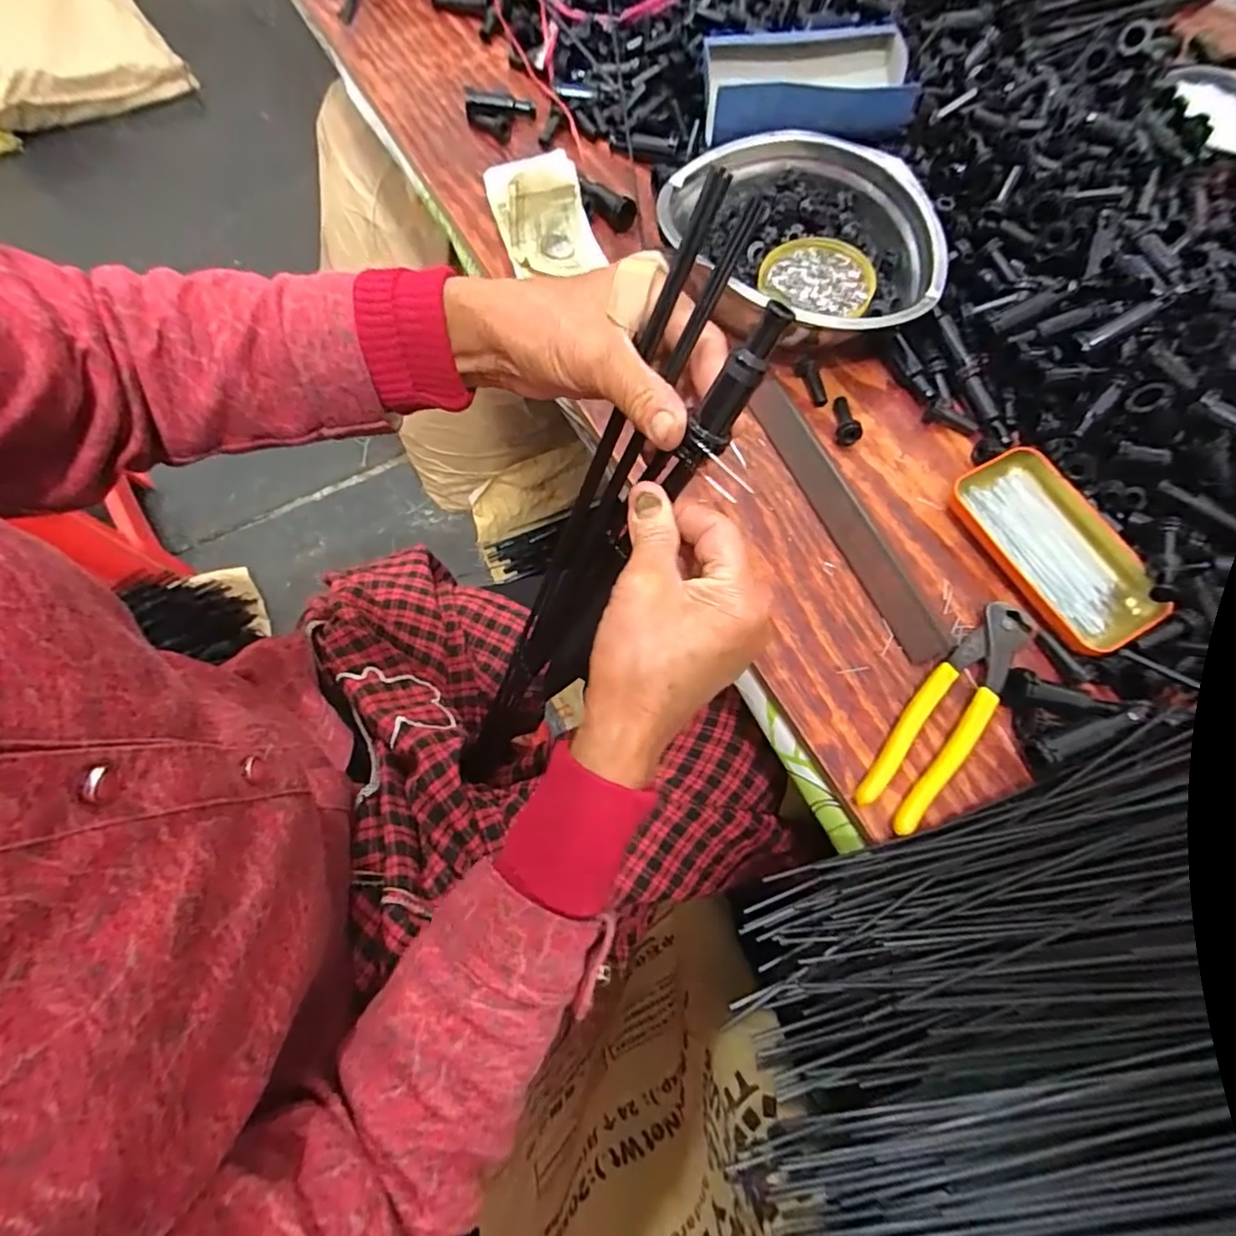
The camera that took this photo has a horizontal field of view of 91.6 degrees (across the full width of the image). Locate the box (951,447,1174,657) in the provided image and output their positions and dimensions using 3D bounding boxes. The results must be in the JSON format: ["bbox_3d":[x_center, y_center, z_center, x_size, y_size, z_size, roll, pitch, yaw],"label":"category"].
[{"bbox_3d":[0.298,-0.049,0.409,0.080,0.018,0.144,-24,72,-10],"label":"box"}]

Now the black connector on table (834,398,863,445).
[{"bbox_3d":[0.172,-0.149,0.448,0.017,0.020,0.038,6,69,1],"label":"black connector on table"}]

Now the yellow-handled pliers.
[{"bbox_3d":[0.205,0.056,0.370,0.038,0.013,0.166,40,73,13],"label":"yellow-handled pliers"}]

